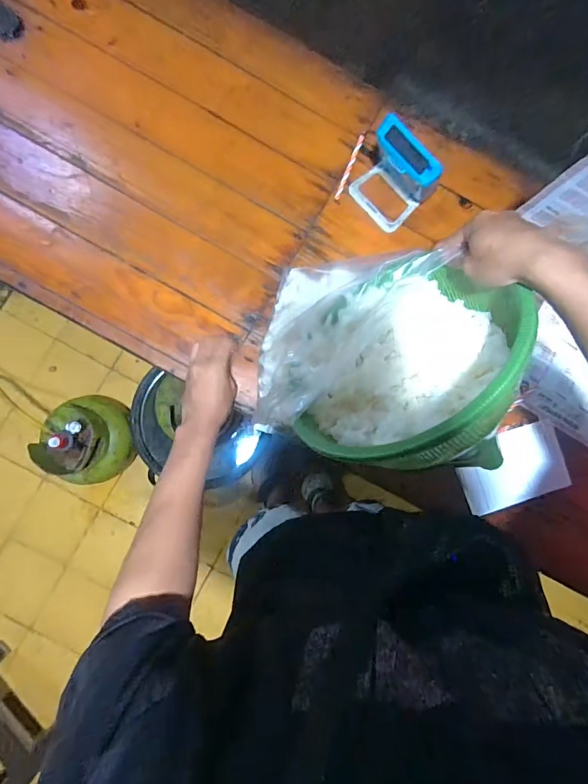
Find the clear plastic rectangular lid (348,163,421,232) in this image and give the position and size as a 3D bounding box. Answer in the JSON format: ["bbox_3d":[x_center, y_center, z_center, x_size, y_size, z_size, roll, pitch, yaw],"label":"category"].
[{"bbox_3d":[0.137,-0.298,0.643,0.064,0.013,0.097,-44,90,-8],"label":"clear plastic rectangular lid"}]

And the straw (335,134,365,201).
[{"bbox_3d":[0.086,-0.349,0.647,0.010,0.004,0.111,23,85,-3],"label":"straw"}]

